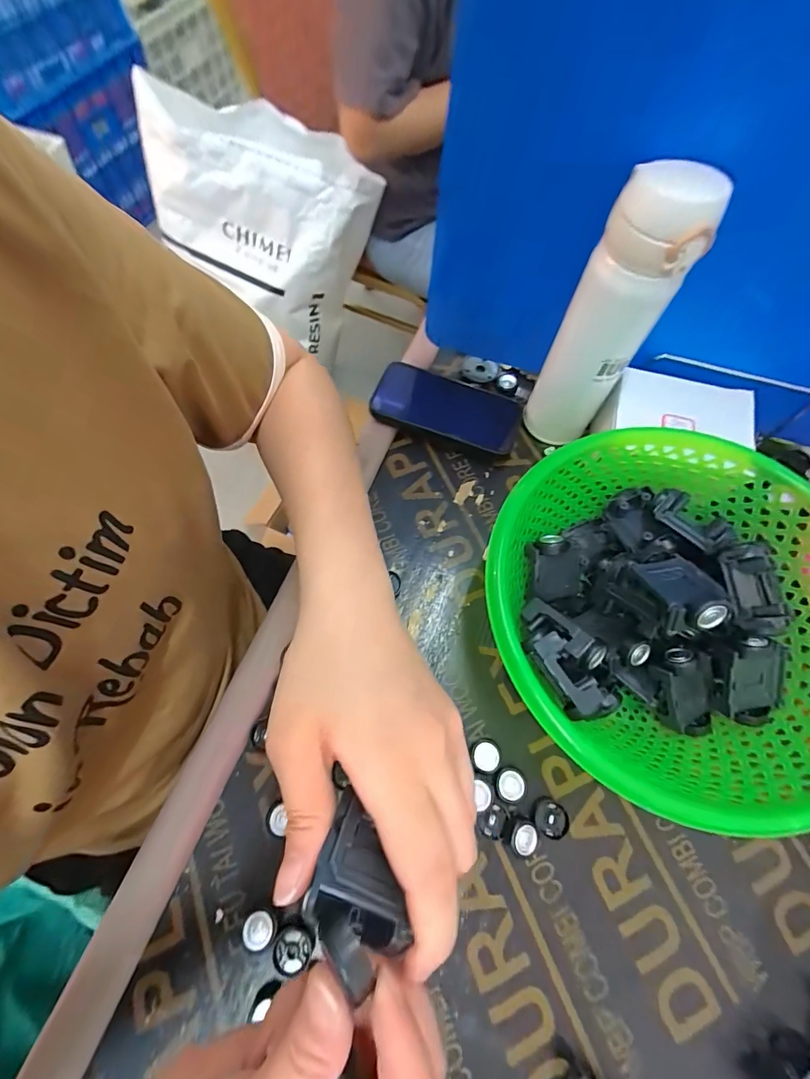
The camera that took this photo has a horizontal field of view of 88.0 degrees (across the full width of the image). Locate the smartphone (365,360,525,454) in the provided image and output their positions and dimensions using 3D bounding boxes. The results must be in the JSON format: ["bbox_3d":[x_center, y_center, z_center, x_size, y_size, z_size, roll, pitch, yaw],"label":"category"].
[{"bbox_3d":[0.044,-0.135,0.431,0.148,0.012,0.073,21,71,-1],"label":"smartphone"}]

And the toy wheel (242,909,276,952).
[{"bbox_3d":[-0.094,0.251,0.269,0.019,0.010,0.021,14,67,4],"label":"toy wheel"}]

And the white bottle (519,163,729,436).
[{"bbox_3d":[0.156,-0.159,0.352,0.062,0.244,0.051,26,68,9],"label":"white bottle"}]

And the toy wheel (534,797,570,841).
[{"bbox_3d":[0.104,0.199,0.299,0.023,0.008,0.023,1,66,-2],"label":"toy wheel"}]

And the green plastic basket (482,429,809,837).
[{"bbox_3d":[0.192,0.050,0.312,0.230,0.108,0.244,1,66,-2],"label":"green plastic basket"}]

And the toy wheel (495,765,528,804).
[{"bbox_3d":[0.076,0.179,0.305,0.022,0.012,0.022,1,66,-2],"label":"toy wheel"}]

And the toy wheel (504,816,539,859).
[{"bbox_3d":[0.081,0.206,0.291,0.025,0.012,0.023,1,66,-2],"label":"toy wheel"}]

